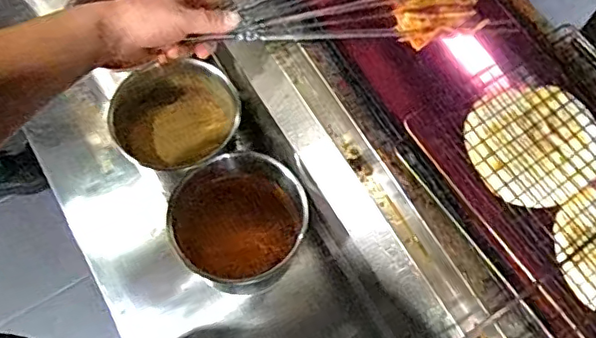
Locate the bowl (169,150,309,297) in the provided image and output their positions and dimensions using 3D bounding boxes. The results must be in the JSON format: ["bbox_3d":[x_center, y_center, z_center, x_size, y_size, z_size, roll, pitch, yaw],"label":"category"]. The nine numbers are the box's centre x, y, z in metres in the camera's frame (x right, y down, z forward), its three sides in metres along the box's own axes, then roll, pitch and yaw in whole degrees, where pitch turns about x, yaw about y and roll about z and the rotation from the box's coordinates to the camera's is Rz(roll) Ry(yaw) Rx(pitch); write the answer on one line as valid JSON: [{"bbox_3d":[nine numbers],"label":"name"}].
[{"bbox_3d":[-0.075,0.059,0.695,0.156,0.084,0.148,1,67,-2],"label":"bowl"}]

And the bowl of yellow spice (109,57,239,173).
[{"bbox_3d":[-0.154,-0.057,0.738,0.163,0.097,0.151,1,67,-2],"label":"bowl of yellow spice"}]

